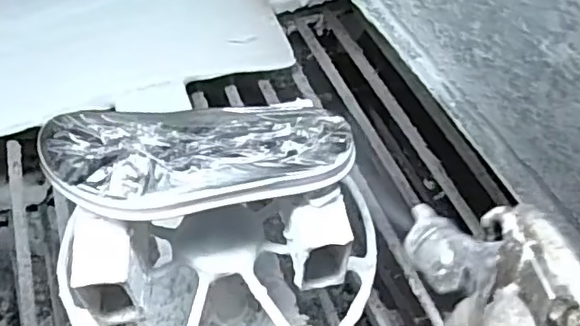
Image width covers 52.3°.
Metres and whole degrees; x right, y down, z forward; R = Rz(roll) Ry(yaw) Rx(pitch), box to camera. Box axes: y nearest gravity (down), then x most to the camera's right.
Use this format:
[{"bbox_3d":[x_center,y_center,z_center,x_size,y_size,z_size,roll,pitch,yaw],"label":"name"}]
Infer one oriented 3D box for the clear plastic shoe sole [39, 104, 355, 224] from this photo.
[{"bbox_3d":[-0.067,-0.006,0.450,0.226,0.019,0.091,-5,51,-6],"label":"clear plastic shoe sole"}]

